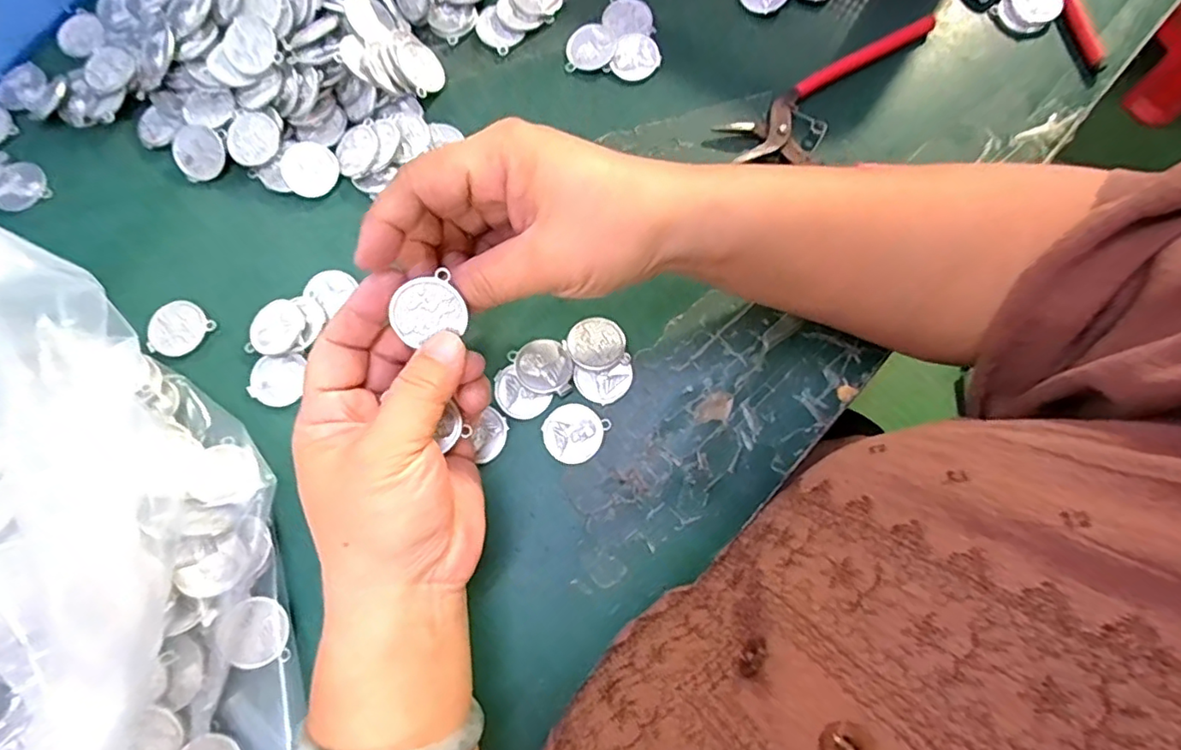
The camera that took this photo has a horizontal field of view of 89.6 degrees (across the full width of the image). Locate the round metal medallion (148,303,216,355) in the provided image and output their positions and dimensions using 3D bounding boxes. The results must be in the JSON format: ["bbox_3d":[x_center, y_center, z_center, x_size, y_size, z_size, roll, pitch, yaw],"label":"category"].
[{"bbox_3d":[-0.217,-0.024,0.311,0.029,0.004,0.029,0,77,-1],"label":"round metal medallion"}]

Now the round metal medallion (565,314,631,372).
[{"bbox_3d":[0.003,-0.016,0.306,0.029,0.005,0.028,0,77,-1],"label":"round metal medallion"}]

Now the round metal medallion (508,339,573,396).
[{"bbox_3d":[-0.023,-0.004,0.303,0.027,0.004,0.032,-35,79,-8],"label":"round metal medallion"}]

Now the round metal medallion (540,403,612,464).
[{"bbox_3d":[-0.008,0.029,0.297,0.029,0.004,0.029,0,77,-1],"label":"round metal medallion"}]

